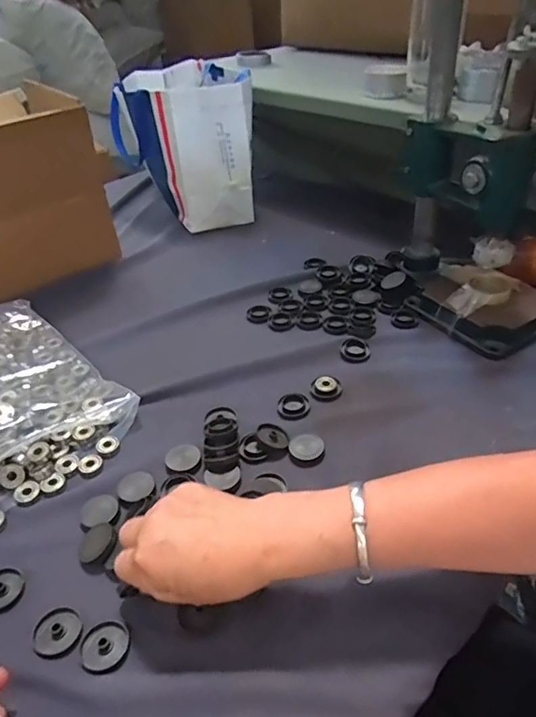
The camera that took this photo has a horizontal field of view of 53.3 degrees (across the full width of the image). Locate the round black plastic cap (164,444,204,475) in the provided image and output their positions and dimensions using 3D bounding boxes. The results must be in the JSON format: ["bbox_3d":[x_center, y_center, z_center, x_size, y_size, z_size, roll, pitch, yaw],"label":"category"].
[{"bbox_3d":[-0.077,0.091,0.489,0.032,0.006,0.031,-9,37,-6],"label":"round black plastic cap"}]

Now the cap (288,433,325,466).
[{"bbox_3d":[0.036,0.083,0.492,0.032,0.007,0.037,-4,37,1],"label":"cap"}]

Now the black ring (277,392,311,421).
[{"bbox_3d":[0.026,0.048,0.538,0.031,0.004,0.039,7,38,15],"label":"black ring"}]

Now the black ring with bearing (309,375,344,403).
[{"bbox_3d":[0.060,0.030,0.551,0.033,0.012,0.030,-3,37,2],"label":"black ring with bearing"}]

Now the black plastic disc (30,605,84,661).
[{"bbox_3d":[-0.148,0.192,0.376,0.035,0.004,0.032,-3,37,2],"label":"black plastic disc"}]

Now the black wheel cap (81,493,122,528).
[{"bbox_3d":[-0.141,0.128,0.451,0.032,0.006,0.030,-3,37,2],"label":"black wheel cap"}]

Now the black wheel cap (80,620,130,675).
[{"bbox_3d":[-0.111,0.196,0.365,0.031,0.005,0.034,-3,37,2],"label":"black wheel cap"}]

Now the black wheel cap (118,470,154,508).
[{"bbox_3d":[-0.116,0.112,0.467,0.031,0.004,0.035,-16,38,-15],"label":"black wheel cap"}]

